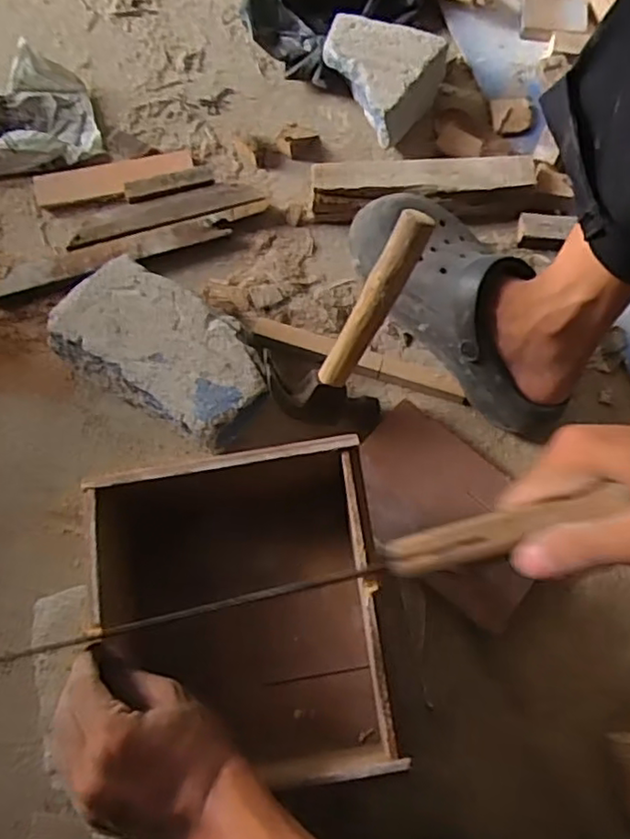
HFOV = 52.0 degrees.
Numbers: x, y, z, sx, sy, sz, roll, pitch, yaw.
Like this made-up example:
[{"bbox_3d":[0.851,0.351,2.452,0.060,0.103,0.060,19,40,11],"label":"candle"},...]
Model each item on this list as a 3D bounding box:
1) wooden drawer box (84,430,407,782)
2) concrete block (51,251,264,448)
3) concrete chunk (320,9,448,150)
[{"bbox_3d":[-0.054,0.141,0.470,0.189,0.092,0.211,-8,72,-3],"label":"wooden drawer box"},{"bbox_3d":[-0.141,-0.064,0.630,0.207,0.072,0.118,32,75,10],"label":"concrete block"},{"bbox_3d":[0.078,-0.398,0.744,0.121,0.075,0.132,-43,77,-12],"label":"concrete chunk"}]

